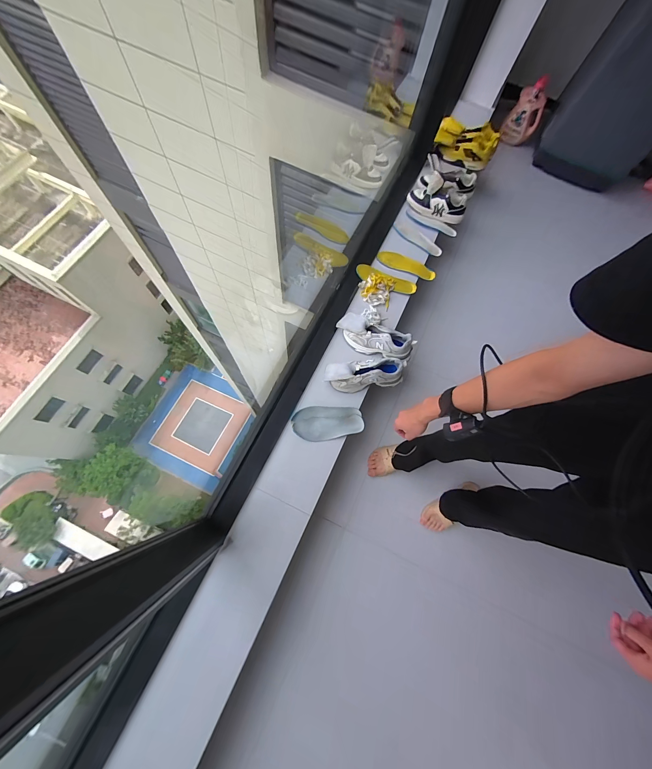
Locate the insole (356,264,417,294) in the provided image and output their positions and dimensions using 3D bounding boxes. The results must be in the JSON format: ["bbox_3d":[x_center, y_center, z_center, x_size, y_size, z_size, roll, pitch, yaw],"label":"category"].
[{"bbox_3d":[0.268,-0.468,1.275,0.273,0.028,0.072,21,71,5],"label":"insole"}]

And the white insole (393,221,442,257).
[{"bbox_3d":[0.427,-0.680,1.330,0.251,0.017,0.077,40,74,11],"label":"white insole"}]

